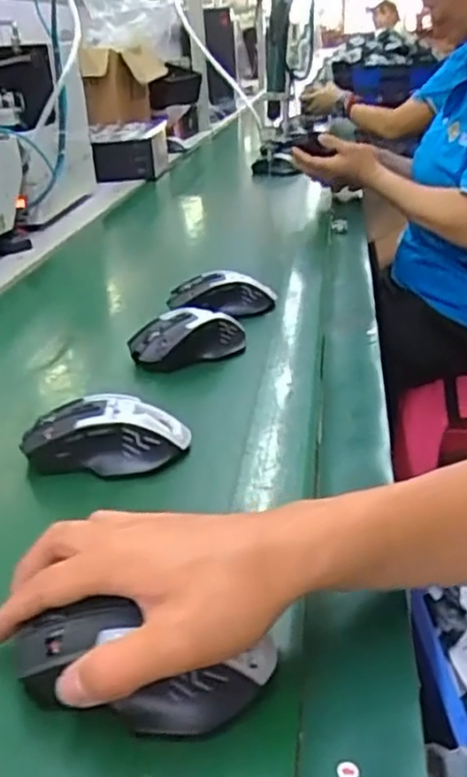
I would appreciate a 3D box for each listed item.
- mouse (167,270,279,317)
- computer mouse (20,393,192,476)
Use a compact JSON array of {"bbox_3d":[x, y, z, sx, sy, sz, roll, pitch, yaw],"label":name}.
[{"bbox_3d":[-0.011,-0.098,0.744,0.114,0.041,0.055,-3,24,-6],"label":"mouse"},{"bbox_3d":[-0.091,0.033,0.504,0.115,0.040,0.062,-5,26,-3],"label":"computer mouse"}]

